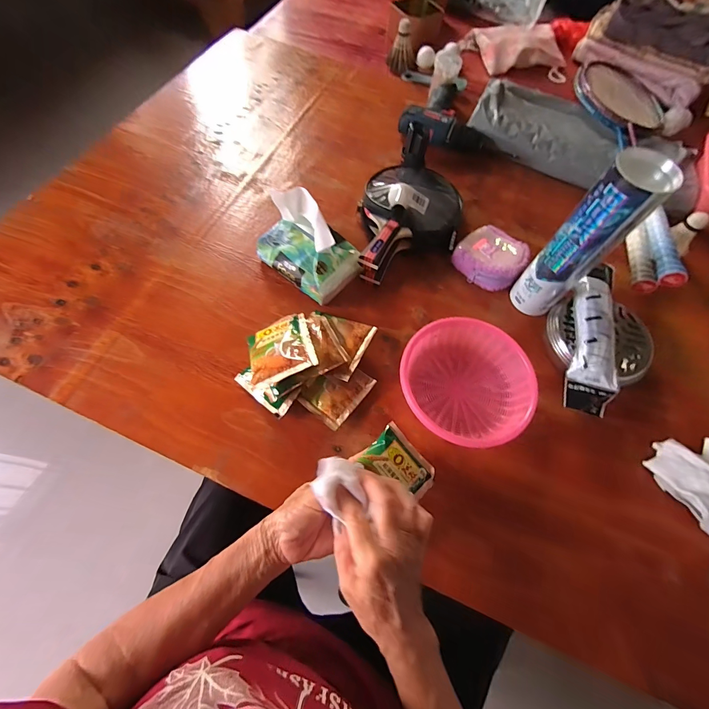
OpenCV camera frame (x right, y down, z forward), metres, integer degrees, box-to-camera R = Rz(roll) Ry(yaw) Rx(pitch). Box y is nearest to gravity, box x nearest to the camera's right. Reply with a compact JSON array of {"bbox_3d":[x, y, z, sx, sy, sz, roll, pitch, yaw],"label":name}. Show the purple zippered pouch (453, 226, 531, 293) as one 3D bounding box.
[{"bbox_3d":[0.220,-0.158,0.562,0.103,0.040,0.098,39,68,14],"label":"purple zippered pouch"}]

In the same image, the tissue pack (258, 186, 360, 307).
[{"bbox_3d":[-0.063,-0.163,0.507,0.132,0.112,0.106,40,68,15],"label":"tissue pack"}]

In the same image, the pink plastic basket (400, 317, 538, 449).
[{"bbox_3d":[0.149,0.031,0.463,0.167,0.047,0.150,33,67,12],"label":"pink plastic basket"}]

